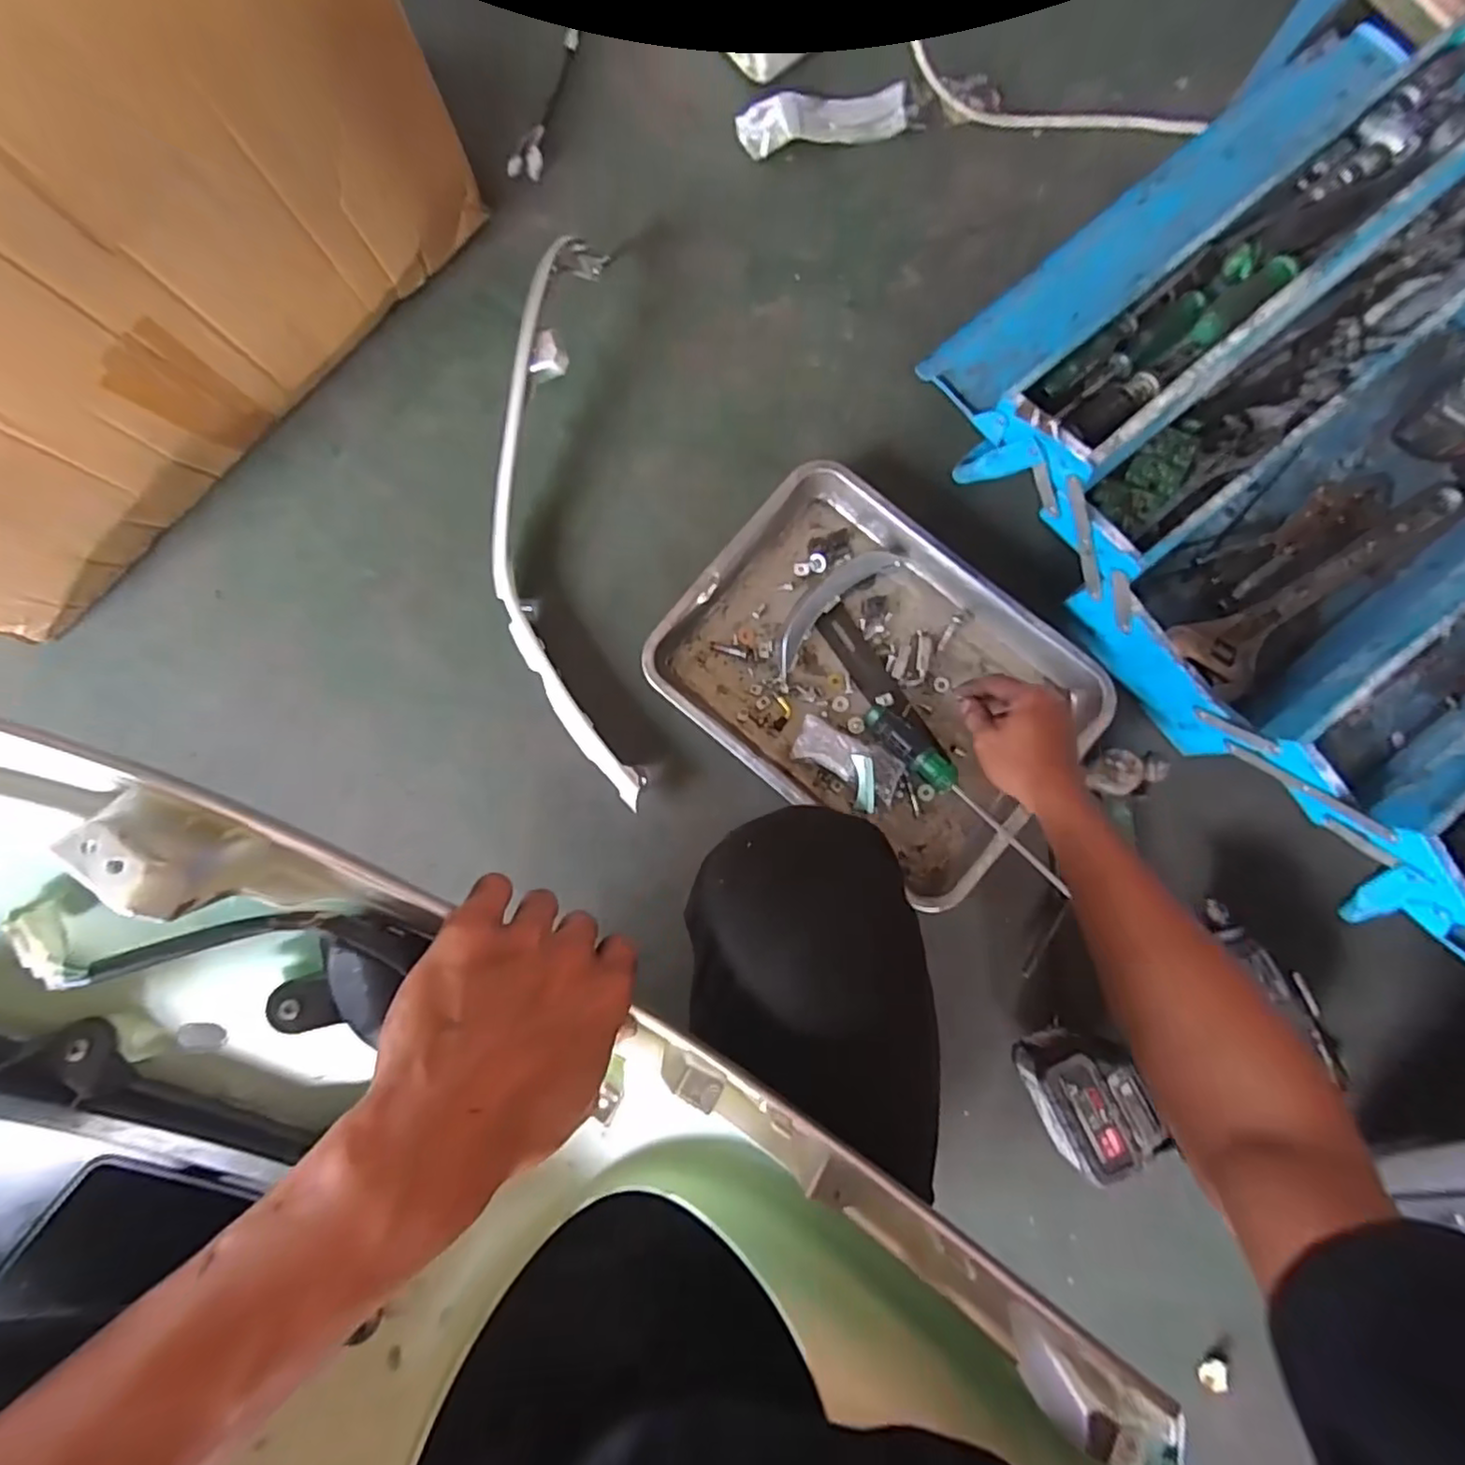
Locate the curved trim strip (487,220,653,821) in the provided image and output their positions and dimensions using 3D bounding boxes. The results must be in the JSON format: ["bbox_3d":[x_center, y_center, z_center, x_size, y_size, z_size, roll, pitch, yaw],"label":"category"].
[{"bbox_3d":[-0.183,-0.214,0.674,0.140,0.085,0.580,-6,86,2],"label":"curved trim strip"}]

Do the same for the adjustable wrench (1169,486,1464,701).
[{"bbox_3d":[0.599,-0.149,0.680,0.306,0.013,0.082,-34,85,0],"label":"adjustable wrench"}]

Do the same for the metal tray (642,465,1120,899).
[{"bbox_3d":[0.141,-0.054,0.676,0.386,0.043,0.294,40,89,5],"label":"metal tray"}]

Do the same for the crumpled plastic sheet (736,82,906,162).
[{"bbox_3d":[0.096,-0.665,0.730,0.176,0.010,0.062,-6,86,2],"label":"crumpled plastic sheet"}]

